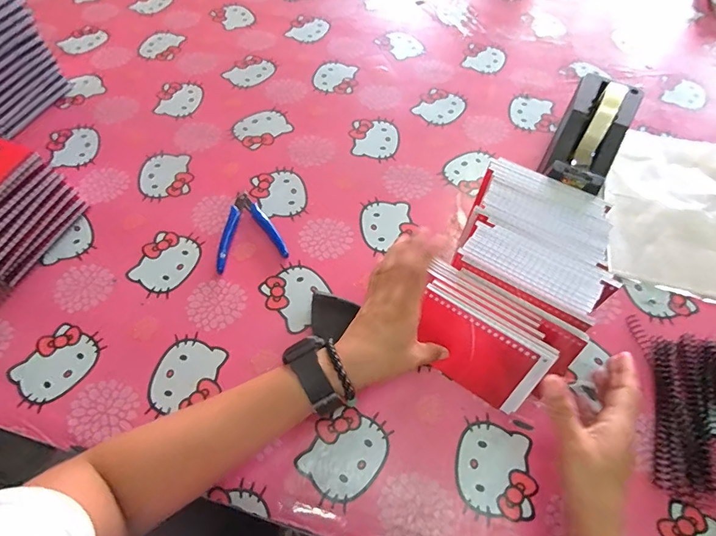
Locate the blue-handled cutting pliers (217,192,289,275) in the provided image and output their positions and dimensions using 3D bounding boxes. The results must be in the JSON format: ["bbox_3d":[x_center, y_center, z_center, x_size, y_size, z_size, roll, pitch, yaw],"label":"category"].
[{"bbox_3d":[-0.139,-0.051,0.515,0.082,0.013,0.108,-14,61,-8],"label":"blue-handled cutting pliers"}]

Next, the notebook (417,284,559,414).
[{"bbox_3d":[0.116,0.084,0.411,0.127,0.084,0.012,30,34,16],"label":"notebook"}]

